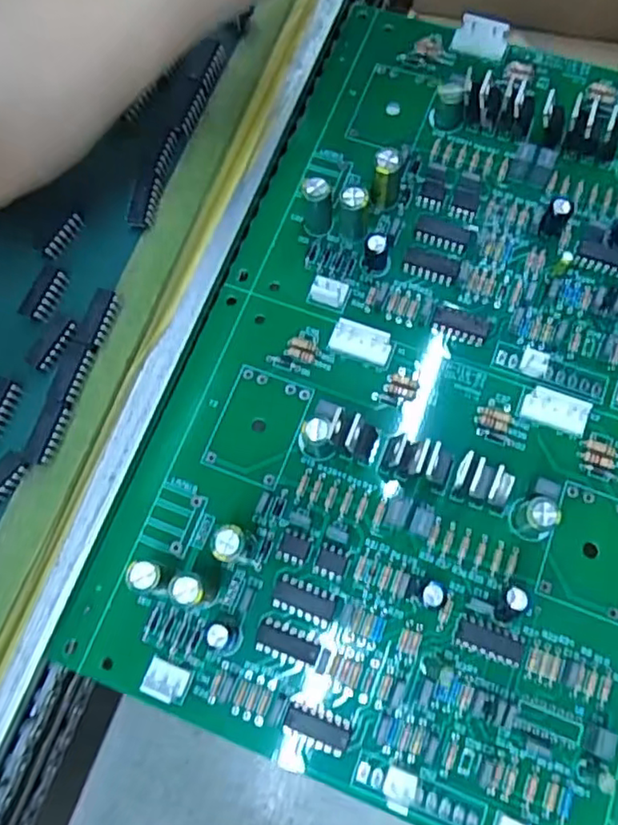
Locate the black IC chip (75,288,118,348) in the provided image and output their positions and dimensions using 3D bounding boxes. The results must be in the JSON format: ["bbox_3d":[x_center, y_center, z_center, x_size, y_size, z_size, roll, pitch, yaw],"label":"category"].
[{"bbox_3d":[-0.066,-0.029,0.194,0.008,0.006,0.019,18,76,8],"label":"black IC chip"}]

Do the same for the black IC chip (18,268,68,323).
[{"bbox_3d":[-0.085,-0.038,0.200,0.009,0.005,0.018,18,76,8],"label":"black IC chip"}]

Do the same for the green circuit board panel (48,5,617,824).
[{"bbox_3d":[0.047,-0.017,0.199,0.165,0.018,0.254,20,76,6],"label":"green circuit board panel"}]

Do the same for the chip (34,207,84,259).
[{"bbox_3d":[-0.084,-0.060,0.208,0.009,0.004,0.018,30,78,11],"label":"chip"}]

